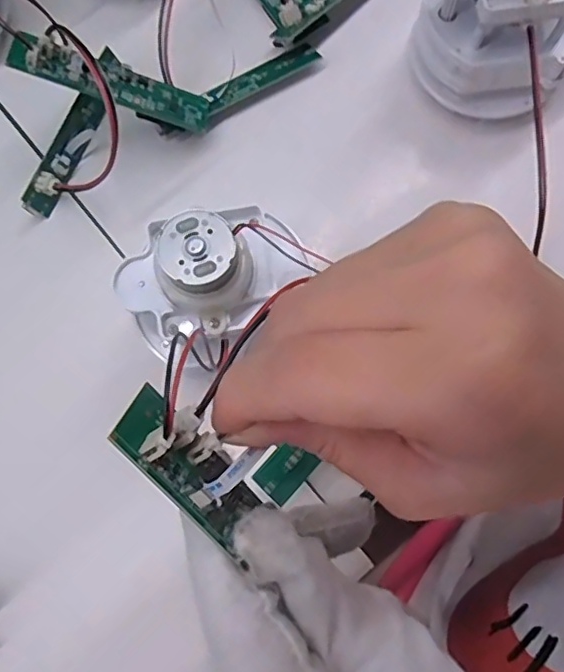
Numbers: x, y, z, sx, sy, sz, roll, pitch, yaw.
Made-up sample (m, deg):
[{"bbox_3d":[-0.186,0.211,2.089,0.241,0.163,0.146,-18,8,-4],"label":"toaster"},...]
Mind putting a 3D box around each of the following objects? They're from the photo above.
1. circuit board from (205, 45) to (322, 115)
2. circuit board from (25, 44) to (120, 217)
[{"bbox_3d":[-0.010,-0.123,0.274,0.058,0.004,0.014,-30,80,-4],"label":"circuit board"},{"bbox_3d":[-0.094,-0.093,0.266,0.010,0.014,0.082,16,79,47],"label":"circuit board"}]

